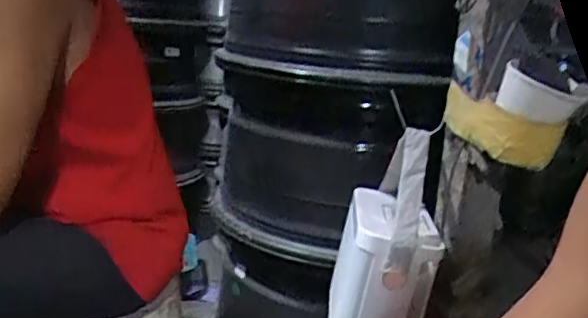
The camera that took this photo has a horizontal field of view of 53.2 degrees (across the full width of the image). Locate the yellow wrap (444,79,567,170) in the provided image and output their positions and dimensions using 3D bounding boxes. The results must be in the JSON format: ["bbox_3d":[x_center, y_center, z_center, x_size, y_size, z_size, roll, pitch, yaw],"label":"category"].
[{"bbox_3d":[0.224,-0.038,0.651,0.060,0.060,0.133,-1,18,-21],"label":"yellow wrap"}]

